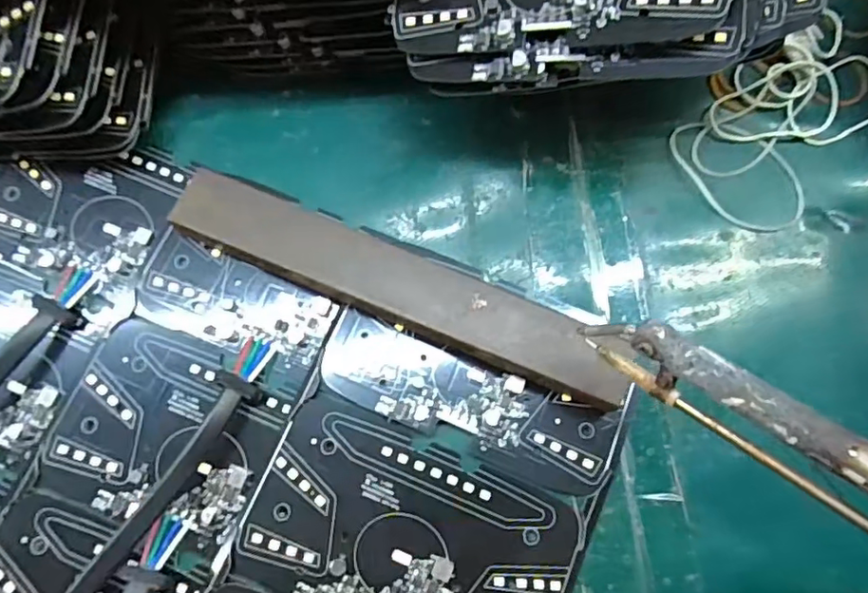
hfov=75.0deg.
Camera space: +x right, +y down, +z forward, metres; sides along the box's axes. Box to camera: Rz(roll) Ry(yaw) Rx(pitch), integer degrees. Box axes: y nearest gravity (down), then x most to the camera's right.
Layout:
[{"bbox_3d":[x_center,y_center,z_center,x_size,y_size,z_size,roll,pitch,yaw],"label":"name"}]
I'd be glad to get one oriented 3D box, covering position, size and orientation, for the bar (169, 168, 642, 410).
[{"bbox_3d":[-0.016,-0.005,0.252,0.205,0.019,0.032,23,77,4],"label":"bar"}]

